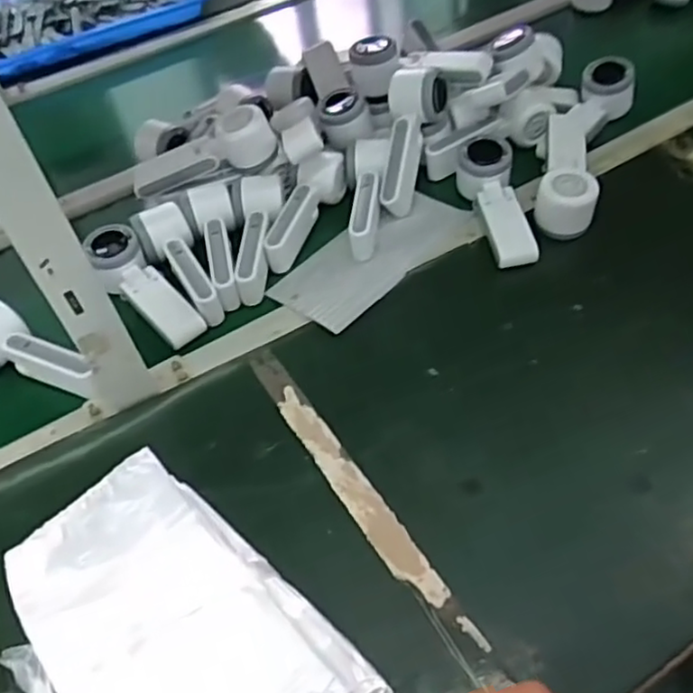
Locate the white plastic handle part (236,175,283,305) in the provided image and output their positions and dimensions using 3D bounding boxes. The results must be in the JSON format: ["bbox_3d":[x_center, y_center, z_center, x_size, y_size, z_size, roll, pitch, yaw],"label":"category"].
[{"bbox_3d":[-0.097,-0.120,0.724,0.051,0.037,0.156,0,64,4],"label":"white plastic handle part"}]

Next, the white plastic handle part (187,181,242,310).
[{"bbox_3d":[-0.135,-0.108,0.727,0.050,0.049,0.152,-15,50,-5],"label":"white plastic handle part"}]

